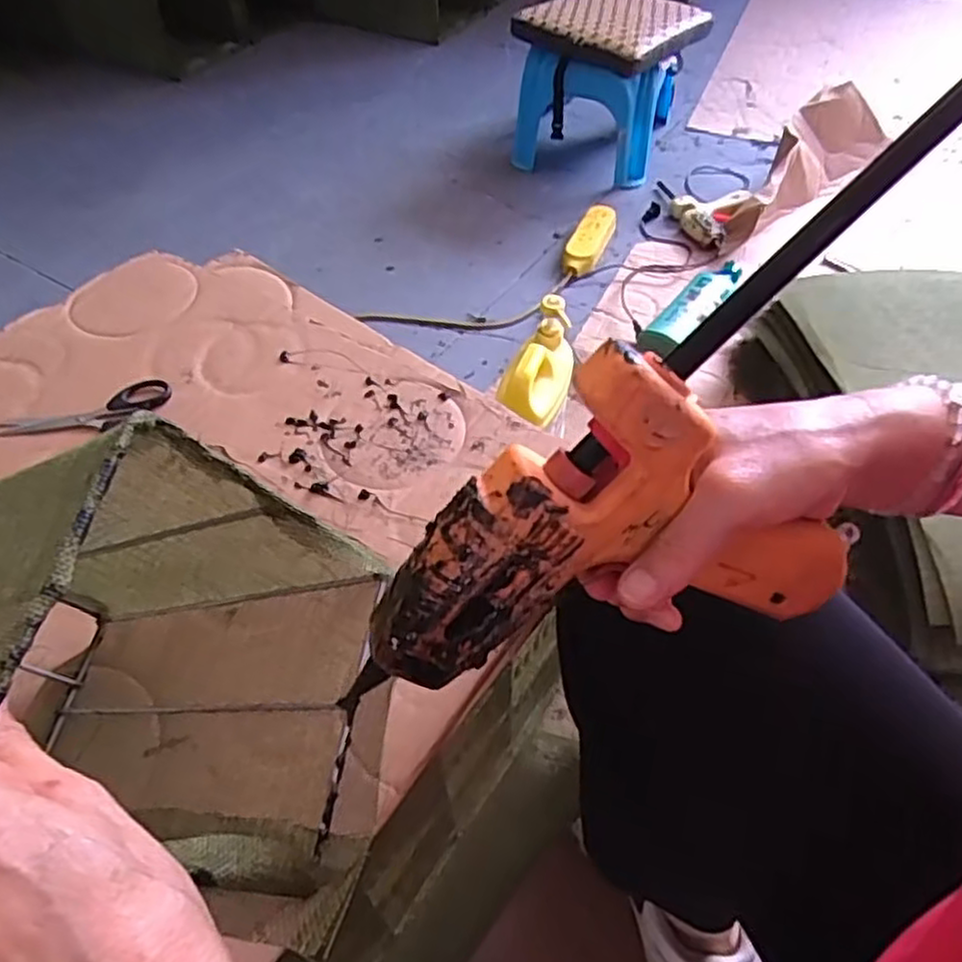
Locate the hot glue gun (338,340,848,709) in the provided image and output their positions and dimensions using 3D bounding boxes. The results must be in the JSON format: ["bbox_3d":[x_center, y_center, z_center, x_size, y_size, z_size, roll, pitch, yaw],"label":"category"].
[{"bbox_3d":[0.048,0.011,0.292,0.201,0.137,0.048,-9,32,-7],"label":"hot glue gun"}]

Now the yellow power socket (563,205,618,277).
[{"bbox_3d":[0.201,-0.445,1.343,0.068,0.038,0.203,15,52,13],"label":"yellow power socket"}]

